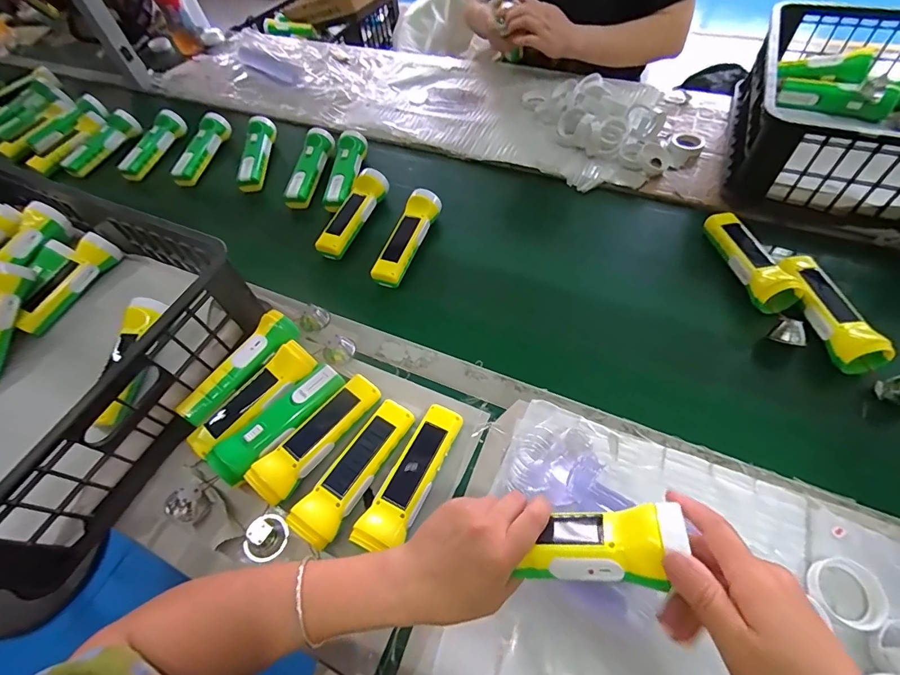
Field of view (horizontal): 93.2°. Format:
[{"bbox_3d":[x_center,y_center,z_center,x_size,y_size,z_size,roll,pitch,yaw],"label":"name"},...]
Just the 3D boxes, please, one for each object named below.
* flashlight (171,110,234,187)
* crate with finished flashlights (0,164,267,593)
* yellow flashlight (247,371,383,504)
[{"bbox_3d":[-0.497,-0.374,0.850,0.048,0.044,0.177,10,67,13],"label":"flashlight"},{"bbox_3d":[-0.573,-0.001,0.544,0.565,0.163,0.397,18,60,15],"label":"crate with finished flashlights"},{"bbox_3d":[-0.147,0.112,0.480,0.045,0.038,0.159,32,65,23],"label":"yellow flashlight"}]

